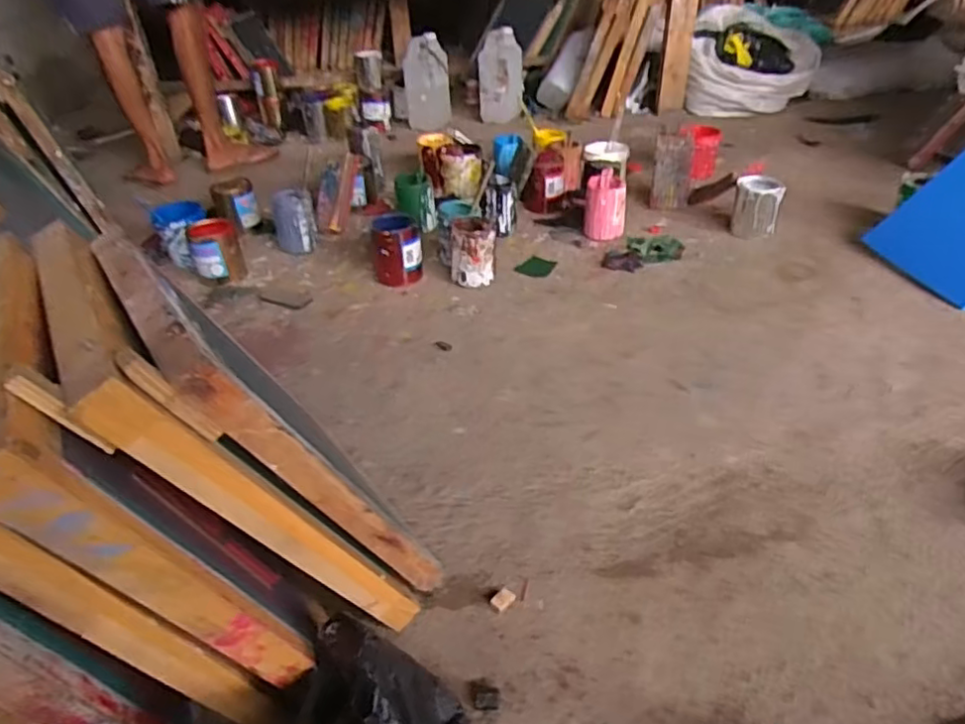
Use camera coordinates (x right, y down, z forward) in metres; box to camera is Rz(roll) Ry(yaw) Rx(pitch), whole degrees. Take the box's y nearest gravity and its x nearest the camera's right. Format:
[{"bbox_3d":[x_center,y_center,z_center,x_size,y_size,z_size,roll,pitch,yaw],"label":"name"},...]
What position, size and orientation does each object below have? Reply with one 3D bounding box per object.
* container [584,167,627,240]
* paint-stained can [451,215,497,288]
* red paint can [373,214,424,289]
[{"bbox_3d":[0.310,-0.394,1.596,0.099,0.134,0.108,4,38,11],"label":"container"},{"bbox_3d":[-0.019,-0.252,1.437,0.100,0.135,0.107,-3,37,2],"label":"paint-stained can"},{"bbox_3d":[-0.197,-0.257,1.457,0.107,0.139,0.102,-3,37,2],"label":"red paint can"}]

